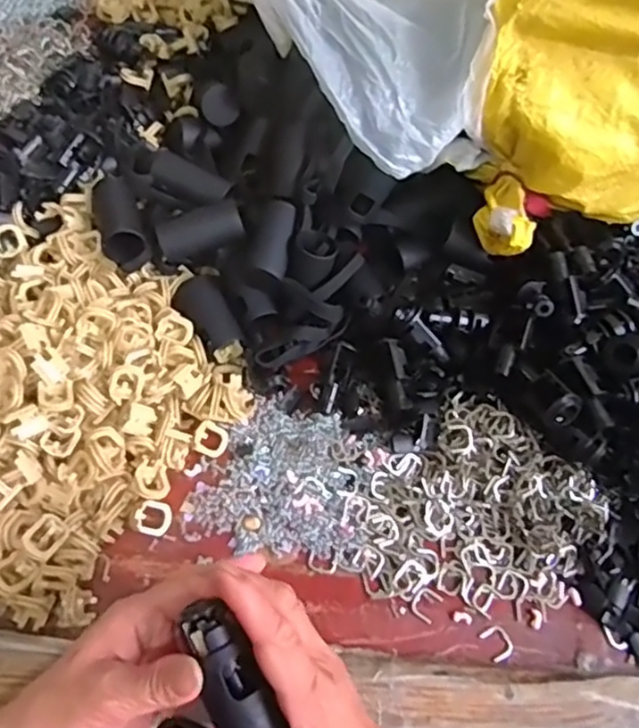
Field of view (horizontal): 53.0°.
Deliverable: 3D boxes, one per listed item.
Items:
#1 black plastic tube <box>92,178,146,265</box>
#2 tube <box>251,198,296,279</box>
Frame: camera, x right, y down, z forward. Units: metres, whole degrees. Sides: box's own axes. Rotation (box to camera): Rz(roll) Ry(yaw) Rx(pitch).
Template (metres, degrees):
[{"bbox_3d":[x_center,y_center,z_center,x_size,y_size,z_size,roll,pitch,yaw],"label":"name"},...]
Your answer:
[{"bbox_3d":[-0.149,-0.108,0.472,0.031,0.028,0.072,-18,69,-10],"label":"black plastic tube"},{"bbox_3d":[-0.033,-0.090,0.476,0.024,0.026,0.059,11,67,1],"label":"tube"}]

